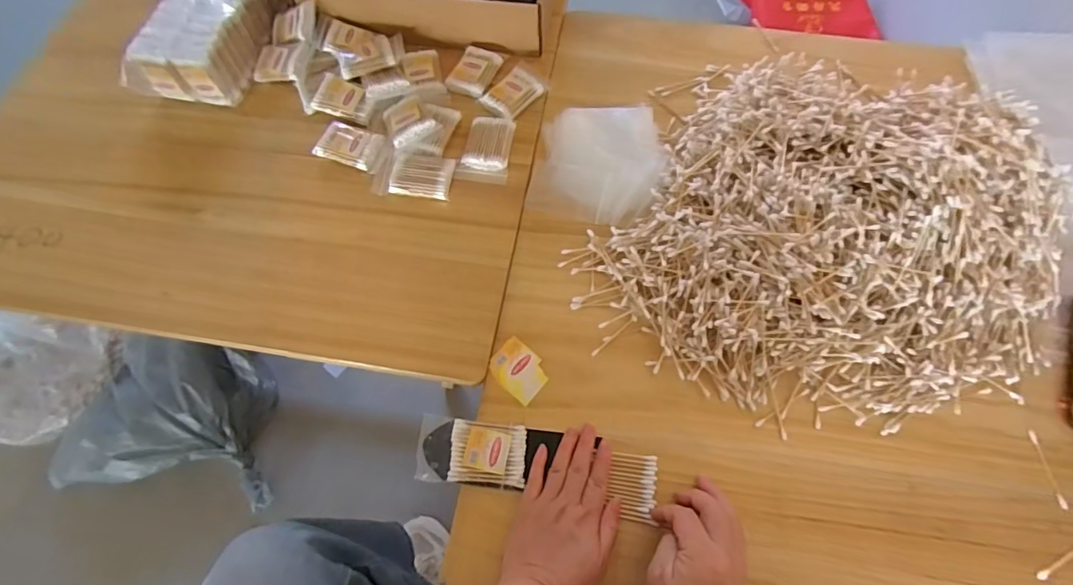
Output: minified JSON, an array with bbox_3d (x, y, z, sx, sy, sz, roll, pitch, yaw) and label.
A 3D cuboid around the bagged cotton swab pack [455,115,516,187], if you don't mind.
[{"bbox_3d":[-0.064,-0.183,0.659,0.063,0.018,0.091,6,67,5],"label":"bagged cotton swab pack"}]

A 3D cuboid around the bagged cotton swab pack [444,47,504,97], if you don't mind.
[{"bbox_3d":[-0.085,-0.307,0.714,0.054,0.014,0.078,22,69,11],"label":"bagged cotton swab pack"}]

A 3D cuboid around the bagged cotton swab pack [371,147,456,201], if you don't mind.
[{"bbox_3d":[-0.154,-0.148,0.648,0.096,0.019,0.059,5,67,4],"label":"bagged cotton swab pack"}]

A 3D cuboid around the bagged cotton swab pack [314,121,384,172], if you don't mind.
[{"bbox_3d":[-0.241,-0.191,0.672,0.084,0.024,0.054,18,69,10],"label":"bagged cotton swab pack"}]

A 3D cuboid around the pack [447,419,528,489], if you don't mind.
[{"bbox_3d":[-0.048,0.160,0.517,0.075,0.007,0.058,4,67,4],"label":"pack"}]

